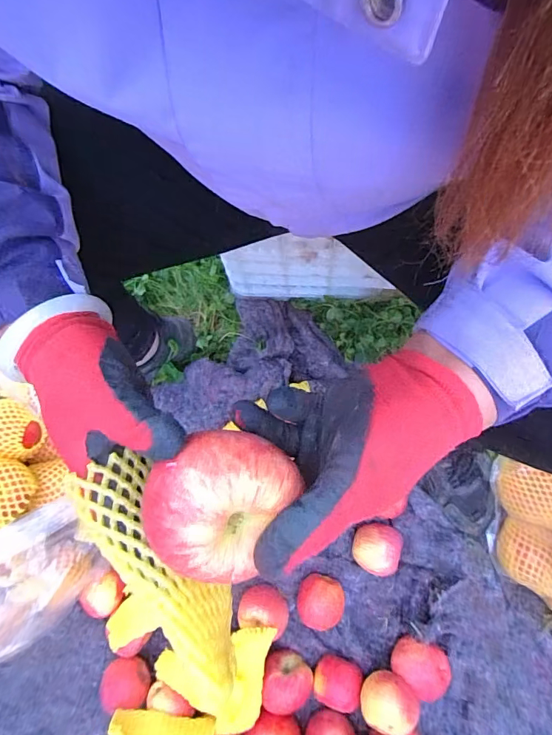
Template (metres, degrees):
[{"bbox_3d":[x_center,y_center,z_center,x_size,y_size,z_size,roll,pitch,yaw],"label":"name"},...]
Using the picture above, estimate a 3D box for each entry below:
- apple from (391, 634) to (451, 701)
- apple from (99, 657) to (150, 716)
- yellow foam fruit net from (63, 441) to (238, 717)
[{"bbox_3d":[0.227,0.465,0.674,0.083,0.063,0.073,36,81,8],"label":"apple"},{"bbox_3d":[-0.242,0.503,0.690,0.078,0.065,0.061,-1,78,1],"label":"apple"},{"bbox_3d":[-0.061,0.113,0.250,0.047,0.045,0.140,-37,75,-7],"label":"yellow foam fruit net"}]

